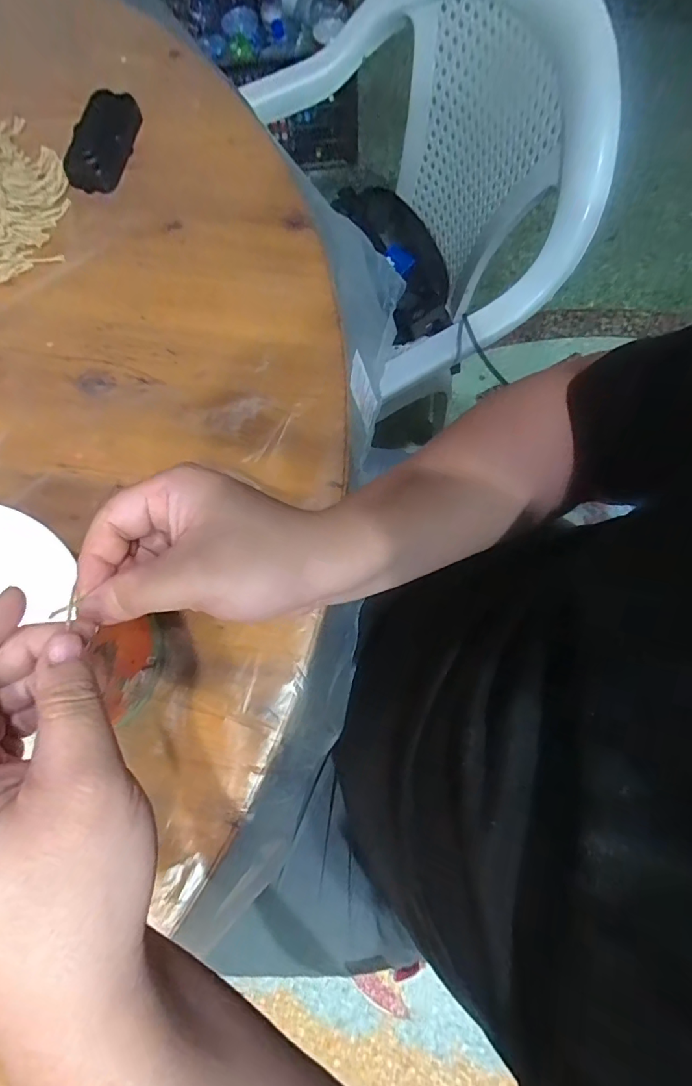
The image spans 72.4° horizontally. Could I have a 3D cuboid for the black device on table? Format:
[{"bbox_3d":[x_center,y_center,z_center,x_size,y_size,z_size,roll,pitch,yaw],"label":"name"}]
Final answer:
[{"bbox_3d":[-0.237,-0.394,0.459,0.051,0.027,0.097,20,78,4],"label":"black device on table"}]

